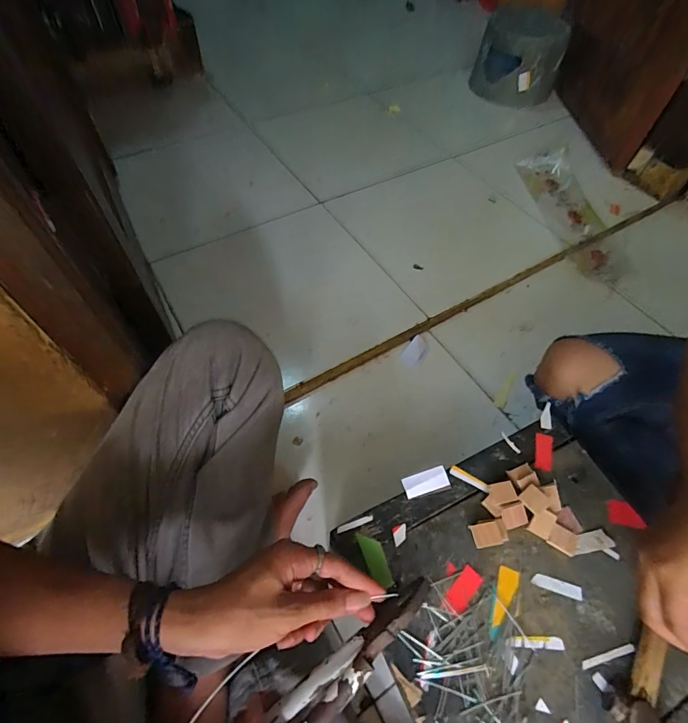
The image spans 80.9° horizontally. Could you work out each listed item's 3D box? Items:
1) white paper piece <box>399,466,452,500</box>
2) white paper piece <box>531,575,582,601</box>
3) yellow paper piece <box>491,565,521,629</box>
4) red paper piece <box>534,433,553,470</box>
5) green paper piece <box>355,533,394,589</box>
[{"bbox_3d":[0.082,0.121,0.405,0.045,0.008,0.021,-14,58,-11],"label":"white paper piece"},{"bbox_3d":[0.191,0.201,0.361,0.043,0.004,0.011,15,57,8],"label":"white paper piece"},{"bbox_3d":[0.143,0.208,0.355,0.017,0.004,0.049,20,58,11],"label":"yellow paper piece"},{"bbox_3d":[0.214,0.097,0.433,0.018,0.004,0.041,13,57,7],"label":"red paper piece"},{"bbox_3d":[0.029,0.183,0.373,0.018,0.006,0.049,-17,59,-13],"label":"green paper piece"}]

